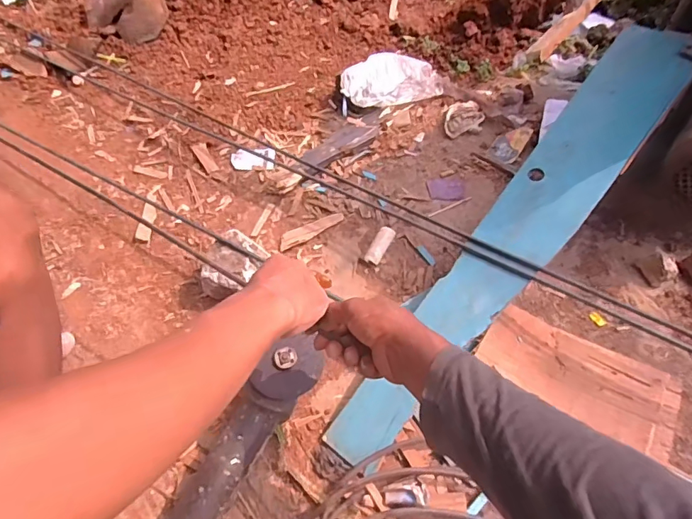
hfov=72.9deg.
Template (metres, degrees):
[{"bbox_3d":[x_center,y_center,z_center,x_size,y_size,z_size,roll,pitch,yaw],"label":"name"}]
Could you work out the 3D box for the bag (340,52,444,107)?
[{"bbox_3d":[0.107,-0.408,1.058,0.264,0.077,0.100,-16,53,-26],"label":"bag"}]

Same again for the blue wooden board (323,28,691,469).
[{"bbox_3d":[0.264,-0.050,0.703,0.134,0.032,0.832,36,79,25],"label":"blue wooden board"}]

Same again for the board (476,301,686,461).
[{"bbox_3d":[0.320,0.158,0.653,0.247,0.015,0.117,26,59,21],"label":"board"}]

